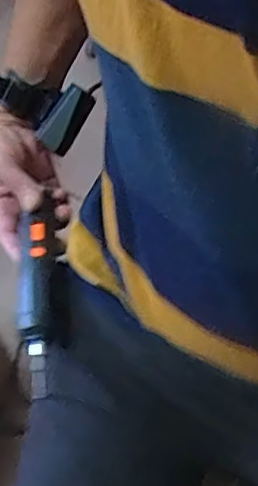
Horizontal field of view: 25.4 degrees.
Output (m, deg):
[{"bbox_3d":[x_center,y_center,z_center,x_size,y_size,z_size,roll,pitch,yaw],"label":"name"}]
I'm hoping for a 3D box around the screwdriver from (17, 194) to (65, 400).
[{"bbox_3d":[-0.081,0.044,0.519,0.034,0.035,0.192,-1,56,-3],"label":"screwdriver"}]

